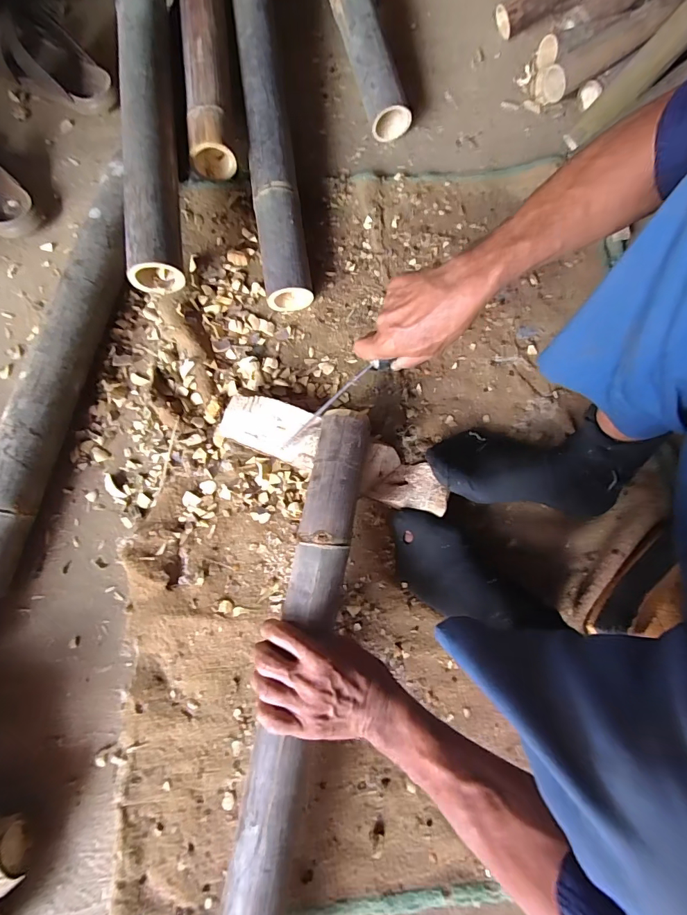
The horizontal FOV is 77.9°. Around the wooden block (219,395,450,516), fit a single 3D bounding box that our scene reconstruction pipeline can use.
[{"bbox_3d":[-0.009,-0.006,0.560,0.304,0.052,0.078,22,77,4],"label":"wooden block"}]

